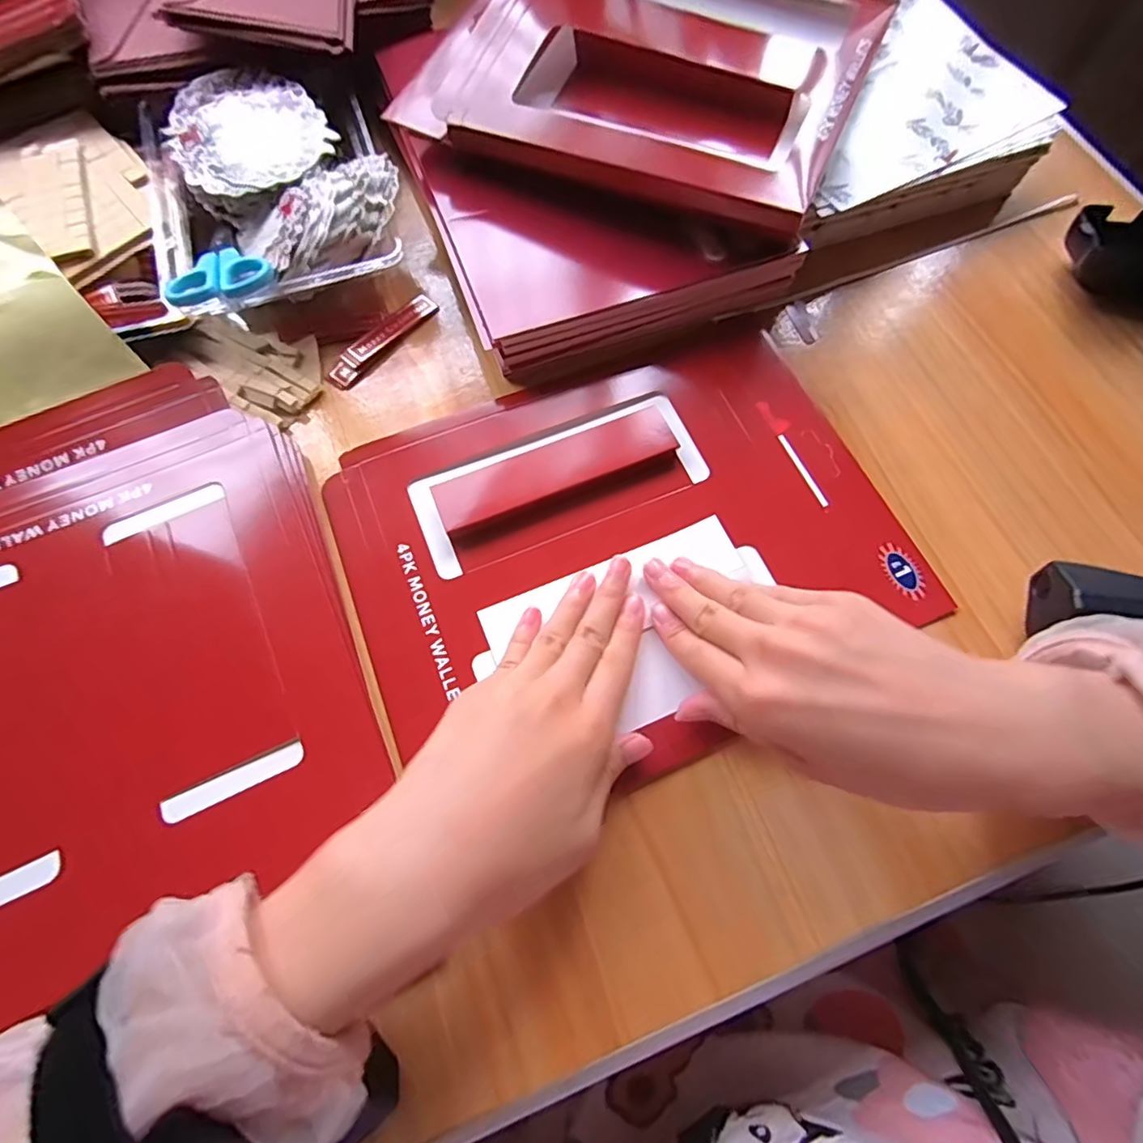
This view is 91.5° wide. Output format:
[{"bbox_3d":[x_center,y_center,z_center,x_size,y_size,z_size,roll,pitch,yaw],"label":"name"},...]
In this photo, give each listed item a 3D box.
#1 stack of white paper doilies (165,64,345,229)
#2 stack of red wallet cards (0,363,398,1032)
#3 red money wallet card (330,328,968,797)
[{"bbox_3d":[-0.184,-0.244,0.326,0.082,0.032,0.100,-34,73,-12],"label":"stack of white paper doilies"},{"bbox_3d":[-0.217,0.032,0.246,0.219,0.013,0.252,-24,71,-9],"label":"stack of red wallet cards"},{"bbox_3d":[0.025,-0.016,0.270,0.256,0.013,0.200,-20,71,-8],"label":"red money wallet card"}]

